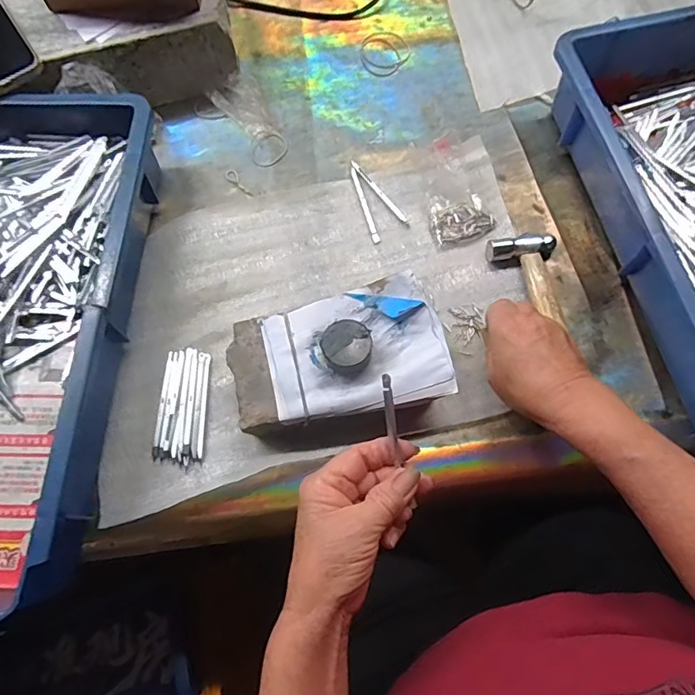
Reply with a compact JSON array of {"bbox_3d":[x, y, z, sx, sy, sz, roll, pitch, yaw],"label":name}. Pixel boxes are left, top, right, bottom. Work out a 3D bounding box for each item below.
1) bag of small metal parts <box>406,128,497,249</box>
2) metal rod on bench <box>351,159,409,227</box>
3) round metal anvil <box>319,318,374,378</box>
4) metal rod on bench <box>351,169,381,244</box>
[{"bbox_3d":[0.098,-0.151,0.475,0.056,0.031,0.102,-19,70,-4],"label":"bag of small metal parts"},{"bbox_3d":[0.032,-0.152,0.487,0.007,0.004,0.091,-35,72,-9],"label":"metal rod on bench"},{"bbox_3d":[0.000,0.000,0.383,0.037,0.019,0.039,-1,70,2],"label":"round metal anvil"},{"bbox_3d":[0.017,-0.140,0.486,0.006,0.004,0.088,-16,70,-3],"label":"metal rod on bench"}]

